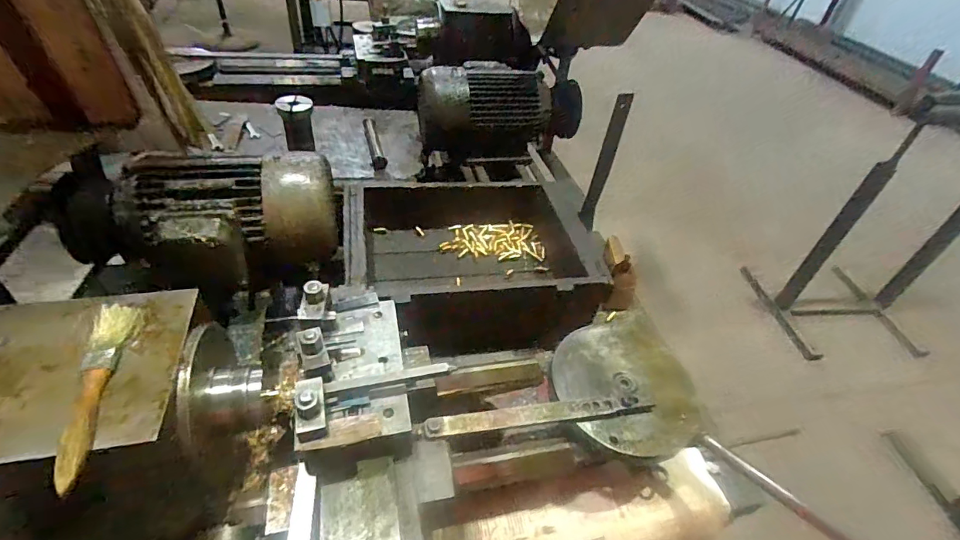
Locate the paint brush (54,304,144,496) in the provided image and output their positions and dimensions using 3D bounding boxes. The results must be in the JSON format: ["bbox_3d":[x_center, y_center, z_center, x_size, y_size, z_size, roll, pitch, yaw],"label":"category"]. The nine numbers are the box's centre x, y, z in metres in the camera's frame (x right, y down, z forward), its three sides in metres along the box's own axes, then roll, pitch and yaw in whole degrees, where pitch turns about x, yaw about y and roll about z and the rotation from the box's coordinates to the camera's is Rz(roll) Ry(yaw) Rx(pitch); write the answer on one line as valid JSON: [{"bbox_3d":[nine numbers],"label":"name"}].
[{"bbox_3d":[-0.285,0.085,0.348,0.029,0.013,0.154,-7,44,-16],"label":"paint brush"}]

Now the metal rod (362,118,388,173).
[{"bbox_3d":[-0.223,-0.271,0.990,0.032,0.032,0.178,-6,44,-15],"label":"metal rod"}]

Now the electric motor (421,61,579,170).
[{"bbox_3d":[0.035,-0.358,1.038,0.352,0.171,0.179,-7,44,-15],"label":"electric motor"}]

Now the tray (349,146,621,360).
[{"bbox_3d":[-0.026,-0.035,0.858,0.418,0.144,0.361,-3,43,-12],"label":"tray"}]

